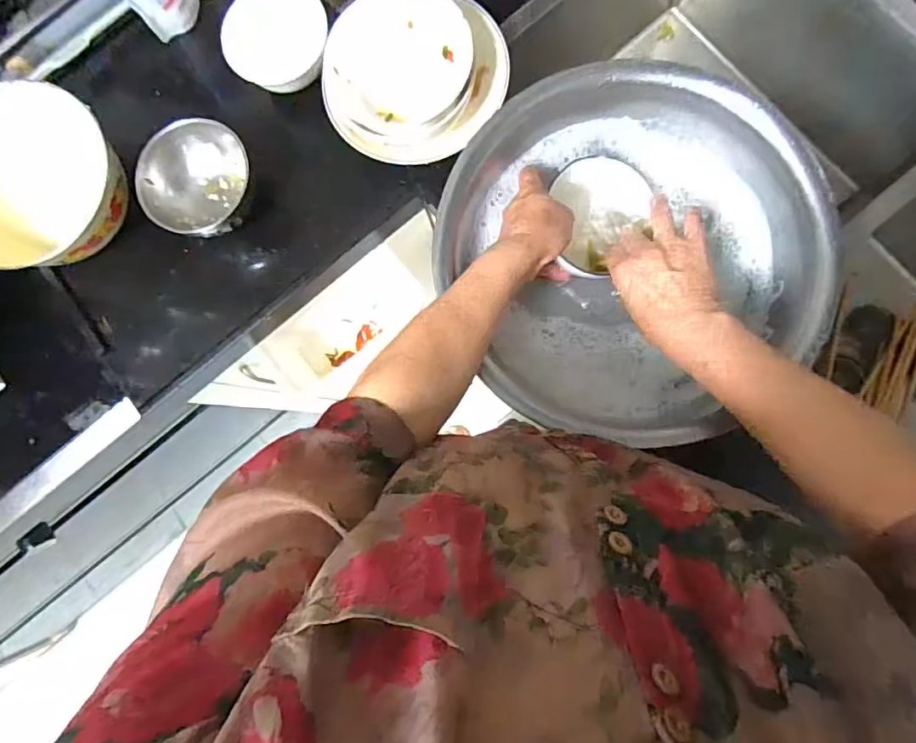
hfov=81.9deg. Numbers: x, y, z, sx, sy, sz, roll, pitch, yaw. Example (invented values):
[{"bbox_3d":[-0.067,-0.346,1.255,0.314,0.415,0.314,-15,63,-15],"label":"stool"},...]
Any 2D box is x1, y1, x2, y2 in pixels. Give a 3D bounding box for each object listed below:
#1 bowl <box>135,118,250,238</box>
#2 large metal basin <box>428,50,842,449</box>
[{"bbox_3d":[-0.277,-0.202,0.575,0.115,0.068,0.110,-1,84,6],"label":"bowl"},{"bbox_3d":[0.153,-0.115,0.494,0.313,0.080,0.319,-1,84,6],"label":"large metal basin"}]

